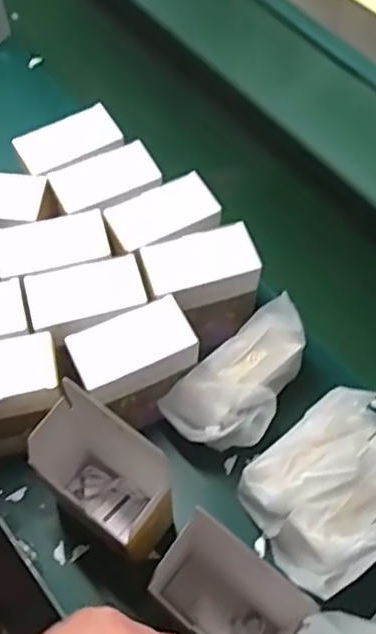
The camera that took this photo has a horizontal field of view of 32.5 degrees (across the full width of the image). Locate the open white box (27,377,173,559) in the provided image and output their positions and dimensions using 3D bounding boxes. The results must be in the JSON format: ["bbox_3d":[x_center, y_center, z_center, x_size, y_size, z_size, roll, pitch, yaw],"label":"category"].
[{"bbox_3d":[-0.080,0.158,0.627,0.121,0.215,0.066,31,65,15],"label":"open white box"}]

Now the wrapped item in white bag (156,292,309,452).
[{"bbox_3d":[0.066,0.080,0.734,0.182,0.104,0.098,-39,69,-20],"label":"wrapped item in white bag"}]

